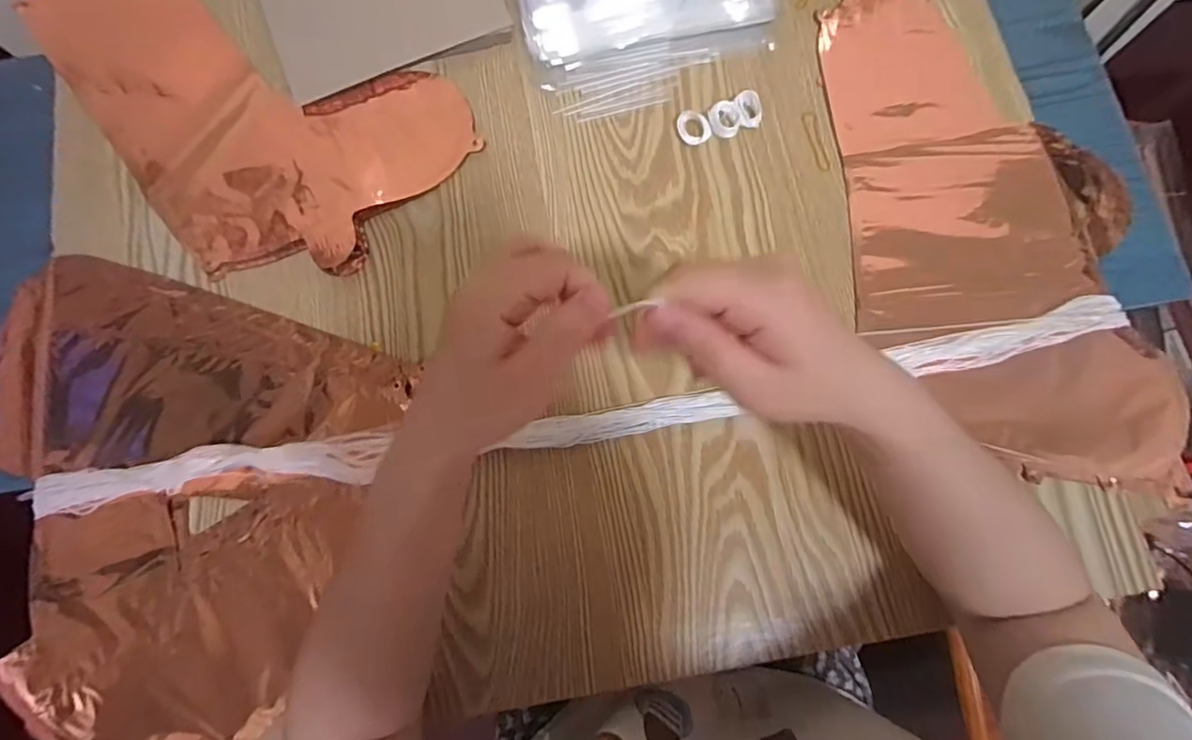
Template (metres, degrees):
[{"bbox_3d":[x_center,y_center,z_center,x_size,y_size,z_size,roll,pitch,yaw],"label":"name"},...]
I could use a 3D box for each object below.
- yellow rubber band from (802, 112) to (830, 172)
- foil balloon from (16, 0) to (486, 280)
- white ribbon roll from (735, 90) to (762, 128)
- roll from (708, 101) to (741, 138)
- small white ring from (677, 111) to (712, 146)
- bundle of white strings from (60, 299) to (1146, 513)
[{"bbox_3d":[0.175,-0.182,0.440,0.011,0.004,0.053,-9,80,-1],"label":"yellow rubber band"},{"bbox_3d":[-0.316,-0.246,0.456,0.412,0.018,0.227,40,83,7],"label":"foil balloon"},{"bbox_3d":[0.122,-0.208,0.443,0.020,0.011,0.028,-3,80,1],"label":"white ribbon roll"},{"bbox_3d":[0.103,-0.201,0.444,0.025,0.008,0.028,-2,80,1],"label":"roll"},{"bbox_3d":[0.078,-0.194,0.444,0.028,0.008,0.023,35,82,7],"label":"small white ring"},{"bbox_3d":[-0.008,0.031,0.393,0.783,0.027,0.040,-10,80,-1],"label":"bundle of white strings"}]

